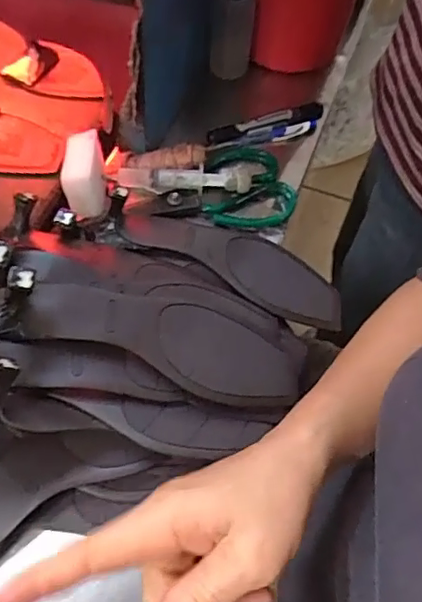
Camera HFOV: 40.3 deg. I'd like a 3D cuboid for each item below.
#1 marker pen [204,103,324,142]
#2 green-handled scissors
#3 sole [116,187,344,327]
[{"bbox_3d":[0.061,-0.193,0.620,0.136,0.019,0.016,-18,61,-15],"label":"marker pen"},{"bbox_3d":[-0.001,-0.105,0.564,0.155,0.020,0.100,-20,62,-16],"label":"green-handled scissors"},{"bbox_3d":[0.017,-0.041,0.513,0.218,0.044,0.089,23,59,10],"label":"sole"}]

